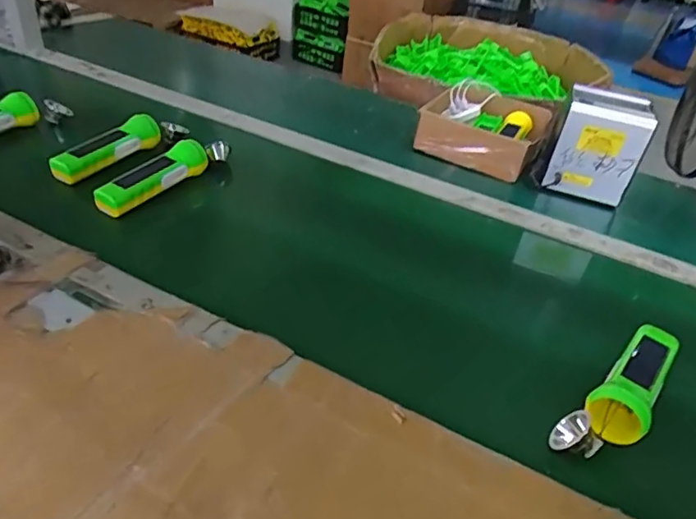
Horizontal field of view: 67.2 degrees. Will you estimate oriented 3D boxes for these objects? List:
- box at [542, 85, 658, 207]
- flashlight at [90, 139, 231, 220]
[{"bbox_3d":[0.397,-0.177,0.852,0.126,0.158,0.108,17,38,11],"label":"box"},{"bbox_3d":[-0.256,-0.128,0.742,0.058,0.046,0.221,21,39,16],"label":"flashlight"}]

